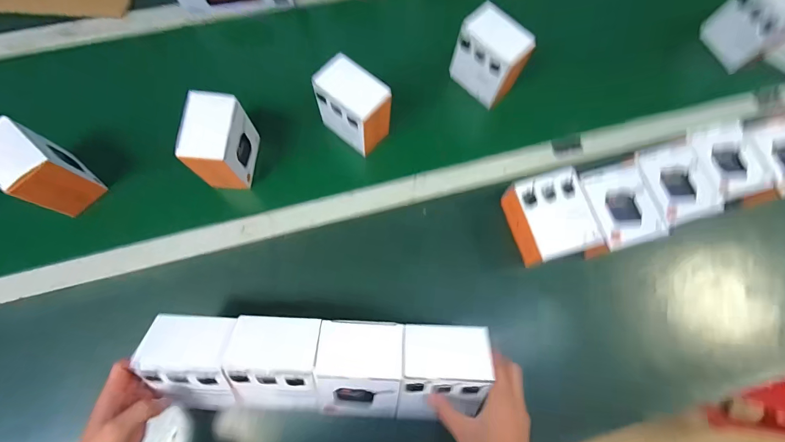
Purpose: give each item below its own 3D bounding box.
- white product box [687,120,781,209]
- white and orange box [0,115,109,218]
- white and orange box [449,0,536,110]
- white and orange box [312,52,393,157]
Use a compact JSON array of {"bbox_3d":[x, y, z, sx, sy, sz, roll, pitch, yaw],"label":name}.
[{"bbox_3d":[0.517,-0.080,0.575,0.098,0.056,0.135,-16,76,-7],"label":"white product box"},{"bbox_3d":[-0.496,-0.072,0.511,0.097,0.113,0.066,39,76,8],"label":"white and orange box"},{"bbox_3d":[0.159,-0.267,0.596,0.109,0.114,0.069,39,76,8],"label":"white and orange box"},{"bbox_3d":[-0.061,-0.174,0.566,0.101,0.117,0.073,39,76,7],"label":"white and orange box"}]

